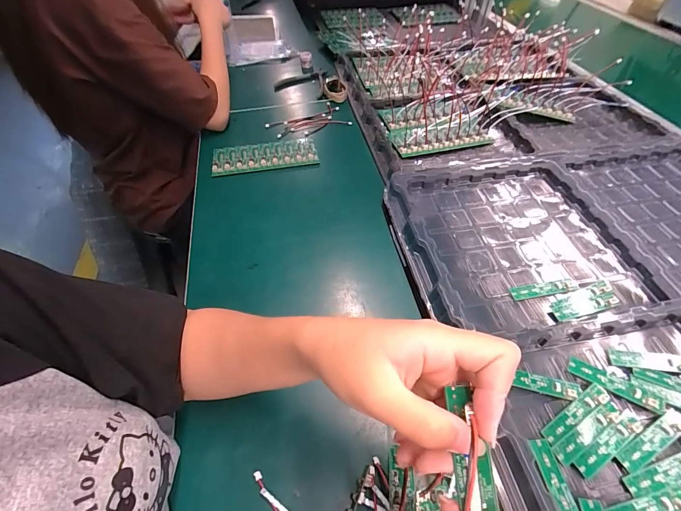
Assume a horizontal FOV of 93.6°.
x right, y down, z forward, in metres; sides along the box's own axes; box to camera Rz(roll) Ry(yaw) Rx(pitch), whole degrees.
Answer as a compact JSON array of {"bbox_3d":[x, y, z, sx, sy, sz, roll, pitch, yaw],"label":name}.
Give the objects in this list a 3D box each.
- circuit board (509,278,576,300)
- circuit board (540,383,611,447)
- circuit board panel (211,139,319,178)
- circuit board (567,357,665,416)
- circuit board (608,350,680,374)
[{"bbox_3d":[0.249,0.041,0.392,0.080,0.004,0.017,-9,52,-7],"label":"circuit board"},{"bbox_3d":[0.225,0.151,0.306,0.082,0.004,0.017,-25,56,-19],"label":"circuit board"},{"bbox_3d":[-0.143,-0.188,0.610,0.192,0.015,0.081,-9,52,-7],"label":"circuit board panel"},{"bbox_3d":[0.276,0.129,0.321,0.084,0.004,0.018,24,56,17],"label":"circuit board"},{"bbox_3d":[0.328,0.110,0.334,0.085,0.004,0.020,4,52,3],"label":"circuit board"}]

